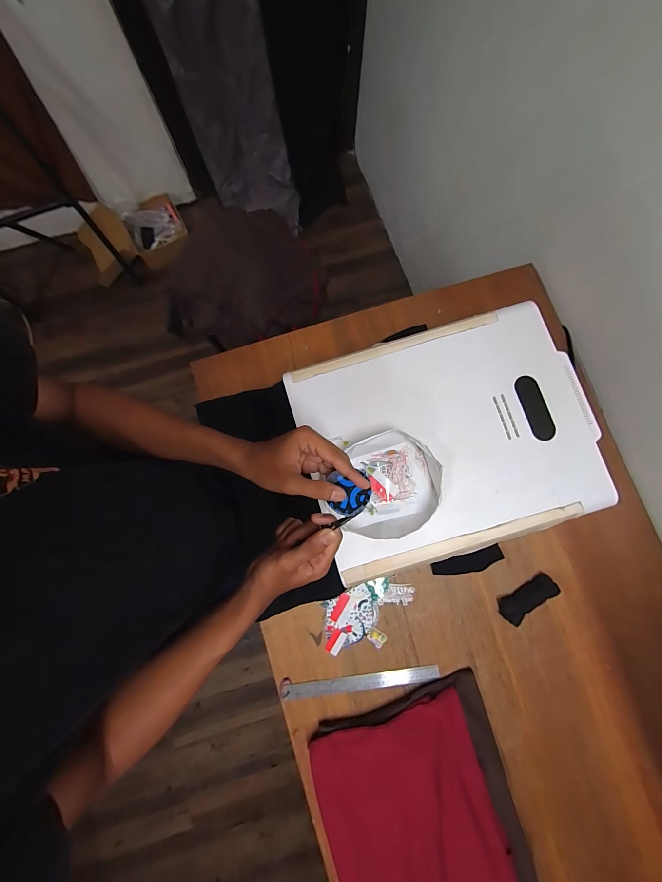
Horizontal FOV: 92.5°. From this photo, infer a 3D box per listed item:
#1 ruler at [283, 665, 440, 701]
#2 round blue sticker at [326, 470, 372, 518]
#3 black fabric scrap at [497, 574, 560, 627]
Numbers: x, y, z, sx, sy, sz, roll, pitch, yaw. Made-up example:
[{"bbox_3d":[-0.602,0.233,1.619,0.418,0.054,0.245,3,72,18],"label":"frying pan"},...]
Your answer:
[{"bbox_3d":[0.065,0.506,0.663,0.318,0.009,0.031,-8,69,0],"label":"ruler"},{"bbox_3d":[0.021,0.060,0.362,0.049,0.004,0.048,-8,82,14],"label":"round blue sticker"},{"bbox_3d":[0.421,0.337,0.678,0.129,0.024,0.048,-32,83,-4],"label":"black fabric scrap"}]

